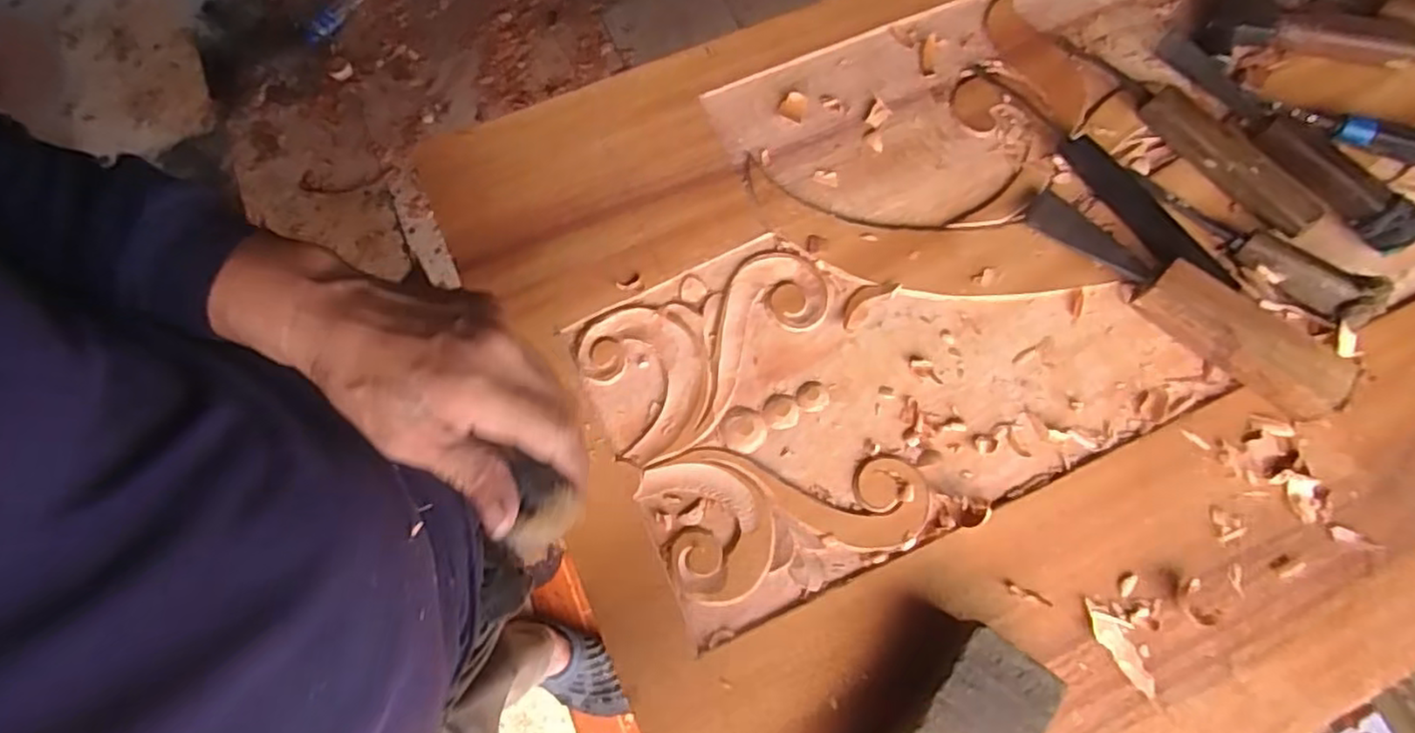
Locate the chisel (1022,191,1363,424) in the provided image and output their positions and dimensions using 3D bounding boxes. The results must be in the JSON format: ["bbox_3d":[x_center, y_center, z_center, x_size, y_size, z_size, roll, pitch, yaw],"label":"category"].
[{"bbox_3d":[0.319,-0.048,0.463,0.220,0.033,0.038,42,76,13],"label":"chisel"}]

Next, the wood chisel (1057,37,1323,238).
[{"bbox_3d":[0.355,-0.180,0.510,0.030,0.028,0.215,-33,74,-11],"label":"wood chisel"}]

